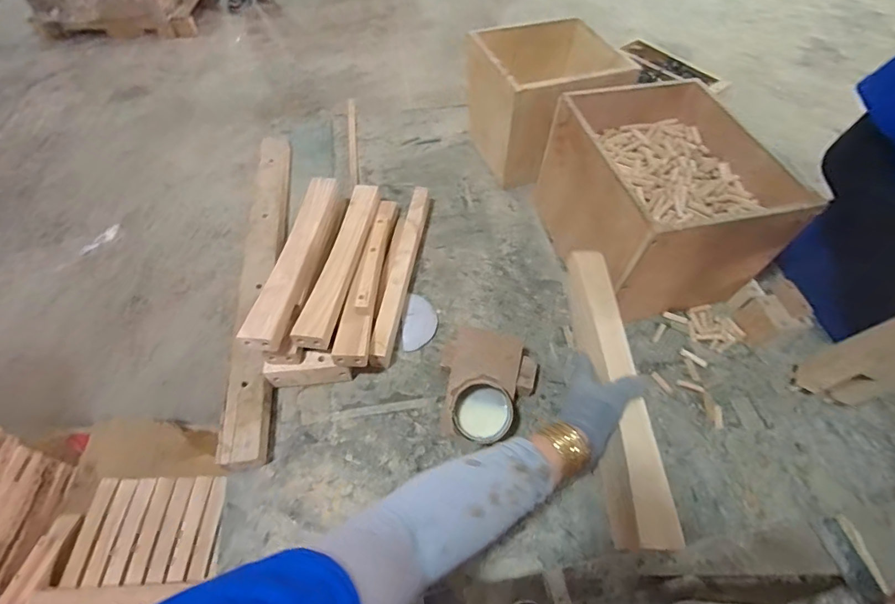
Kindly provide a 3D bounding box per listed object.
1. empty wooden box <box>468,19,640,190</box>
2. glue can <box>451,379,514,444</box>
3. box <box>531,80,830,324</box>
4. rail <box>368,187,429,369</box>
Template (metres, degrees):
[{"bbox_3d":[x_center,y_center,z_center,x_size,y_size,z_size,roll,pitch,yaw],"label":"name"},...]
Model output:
[{"bbox_3d":[0.192,-0.404,0.870,0.258,0.236,0.248,-21,59,-14],"label":"empty wooden box"},{"bbox_3d":[0.050,0.163,0.605,0.082,0.054,0.080,0,56,-1],"label":"glue can"},{"bbox_3d":[0.360,-0.174,0.728,0.294,0.238,0.325,-9,57,-7],"label":"box"},{"bbox_3d":[-0.078,-0.058,0.735,0.032,0.053,0.360,8,56,5],"label":"rail"}]

